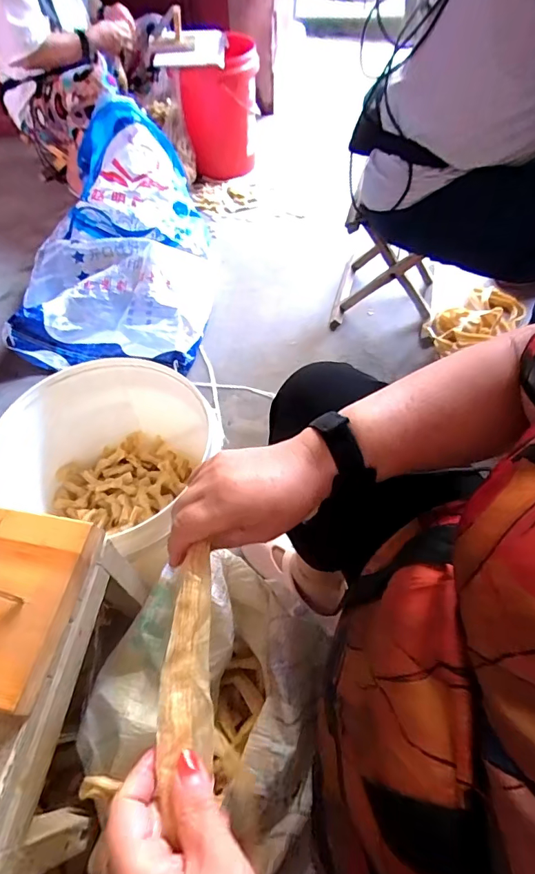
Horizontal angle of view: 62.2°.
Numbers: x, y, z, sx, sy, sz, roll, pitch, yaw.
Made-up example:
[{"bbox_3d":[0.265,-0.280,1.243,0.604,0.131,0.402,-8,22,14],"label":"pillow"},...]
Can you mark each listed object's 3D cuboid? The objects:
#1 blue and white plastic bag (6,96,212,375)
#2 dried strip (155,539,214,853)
[{"bbox_3d":[-0.393,-0.540,1.191,0.468,0.300,0.727,0,55,2],"label":"blue and white plastic bag"},{"bbox_3d":[-0.050,0.150,0.287,0.033,0.013,0.153,1,63,2],"label":"dried strip"}]

